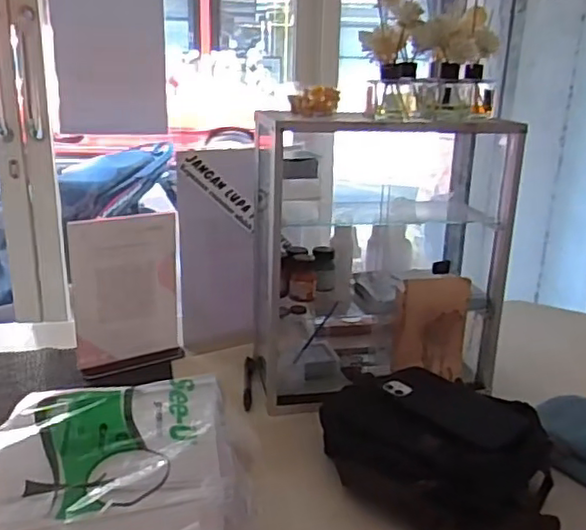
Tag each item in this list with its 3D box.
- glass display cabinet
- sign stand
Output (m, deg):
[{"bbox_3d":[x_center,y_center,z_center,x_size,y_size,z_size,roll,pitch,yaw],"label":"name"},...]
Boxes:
[{"bbox_3d":[0.103,-0.029,0.871,0.301,0.353,0.285,0,18,-7],"label":"glass display cabinet"},{"bbox_3d":[-0.234,0.047,0.896,0.151,0.227,0.033,-9,21,-29],"label":"sign stand"}]

